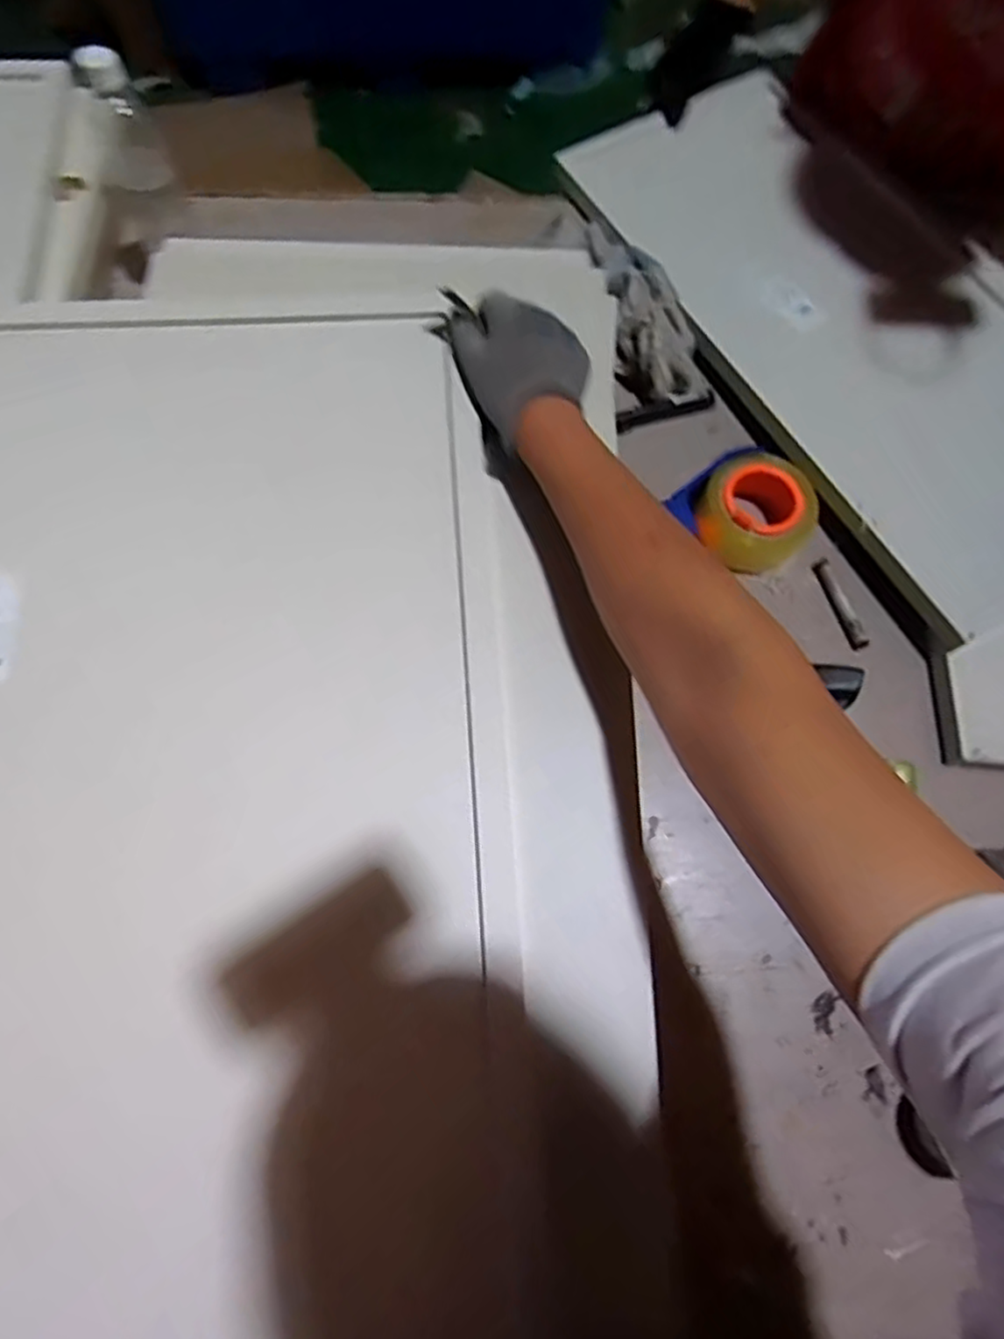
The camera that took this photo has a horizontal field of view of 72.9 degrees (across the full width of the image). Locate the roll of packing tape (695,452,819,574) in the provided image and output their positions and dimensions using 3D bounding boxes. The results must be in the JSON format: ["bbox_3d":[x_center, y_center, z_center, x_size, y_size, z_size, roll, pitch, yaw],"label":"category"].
[{"bbox_3d":[0.239,-0.148,0.642,0.093,0.049,0.099,0,71,-1],"label":"roll of packing tape"}]

